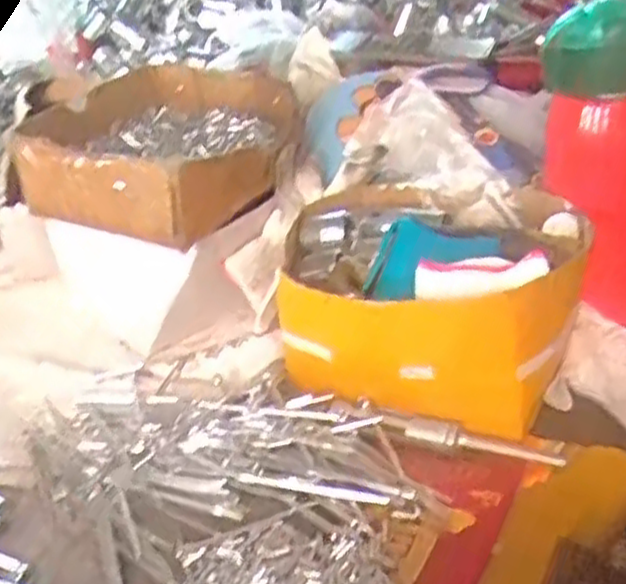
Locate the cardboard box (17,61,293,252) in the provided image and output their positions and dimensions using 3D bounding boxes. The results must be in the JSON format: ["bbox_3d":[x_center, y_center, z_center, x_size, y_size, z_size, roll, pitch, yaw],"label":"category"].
[{"bbox_3d":[-0.105,-0.109,0.557,0.183,0.052,0.181,10,34,23],"label":"cardboard box"}]

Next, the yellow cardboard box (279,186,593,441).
[{"bbox_3d":[0.063,0.002,0.462,0.180,0.094,0.128,16,37,30],"label":"yellow cardboard box"}]

